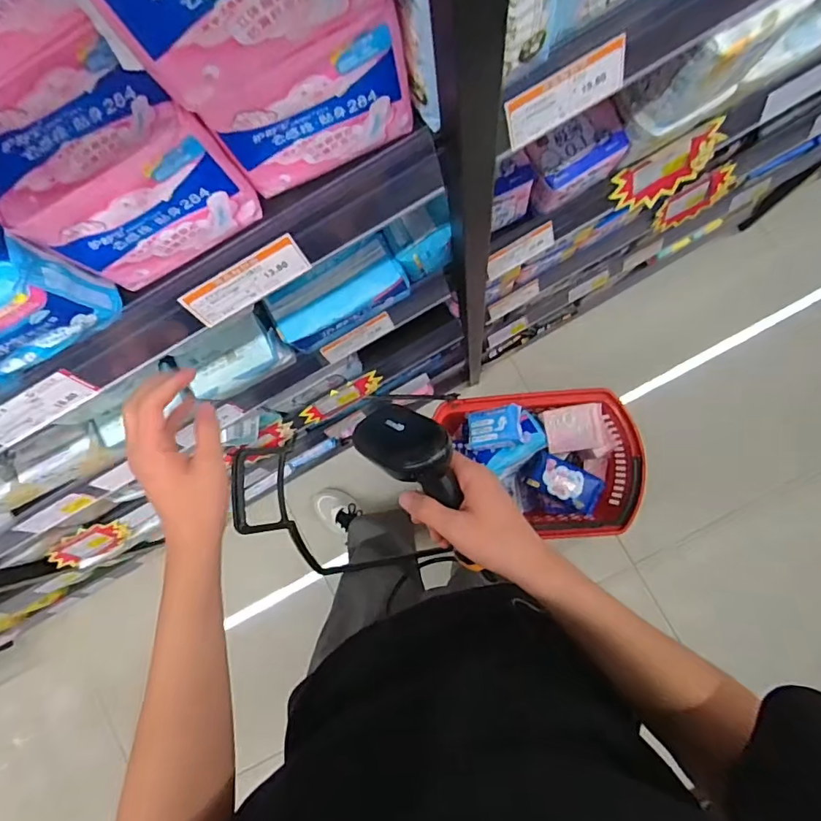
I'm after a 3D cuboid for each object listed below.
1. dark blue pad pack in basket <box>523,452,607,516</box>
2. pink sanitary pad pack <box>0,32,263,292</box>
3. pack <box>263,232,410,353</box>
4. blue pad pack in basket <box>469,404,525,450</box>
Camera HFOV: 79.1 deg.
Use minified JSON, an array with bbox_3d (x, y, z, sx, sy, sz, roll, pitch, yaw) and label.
[{"bbox_3d":[0.357,0.167,1.158,0.169,0.052,0.088,28,92,24],"label":"dark blue pad pack in basket"},{"bbox_3d":[-0.187,-0.159,0.327,0.123,0.097,0.091,-31,82,2],"label":"pink sanitary pad pack"},{"bbox_3d":[-0.083,-0.133,0.584,0.152,0.075,0.063,-32,82,2],"label":"pack"},{"bbox_3d":[0.195,0.040,1.152,0.123,0.051,0.089,-8,84,5],"label":"blue pad pack in basket"}]

